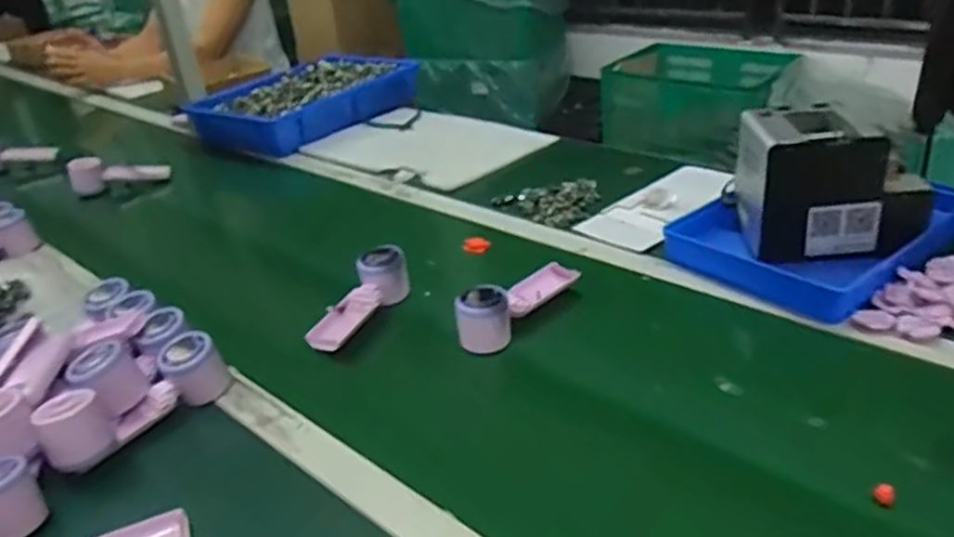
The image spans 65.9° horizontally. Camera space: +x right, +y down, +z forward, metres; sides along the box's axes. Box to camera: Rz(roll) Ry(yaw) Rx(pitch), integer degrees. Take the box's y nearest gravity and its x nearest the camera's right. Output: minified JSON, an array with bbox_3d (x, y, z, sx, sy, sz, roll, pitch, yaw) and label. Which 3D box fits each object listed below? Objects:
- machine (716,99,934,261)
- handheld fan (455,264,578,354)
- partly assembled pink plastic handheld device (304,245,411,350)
[{"bbox_3d":[0.404,-0.094,0.857,0.191,0.152,0.133,1,30,12],"label":"machine"},{"bbox_3d":[0.045,0.031,0.810,0.048,0.054,0.169,21,39,39],"label":"handheld fan"},{"bbox_3d":[-0.134,0.032,0.841,0.043,0.055,0.154,11,33,28],"label":"partly assembled pink plastic handheld device"}]

